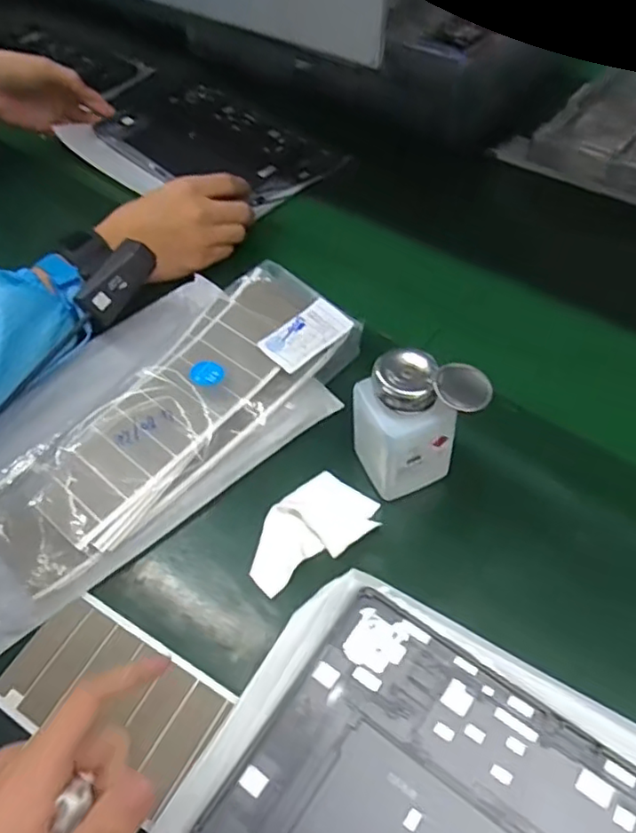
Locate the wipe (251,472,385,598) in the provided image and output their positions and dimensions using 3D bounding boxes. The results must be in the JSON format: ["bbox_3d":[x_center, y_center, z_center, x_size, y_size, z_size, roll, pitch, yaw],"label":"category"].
[{"bbox_3d":[-0.007,0.075,0.414,0.093,0.005,0.054,-32,59,-16],"label":"wipe"}]

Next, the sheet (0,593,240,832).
[{"bbox_3d":[-0.123,0.166,0.367,0.130,0.006,0.077,25,64,20],"label":"sheet"}]

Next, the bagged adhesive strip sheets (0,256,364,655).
[{"bbox_3d":[-0.150,0.004,0.454,0.199,0.042,0.370,38,66,26],"label":"bagged adhesive strip sheets"}]

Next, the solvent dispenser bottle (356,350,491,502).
[{"bbox_3d":[0.063,0.005,0.397,0.071,0.102,0.052,-16,56,-6],"label":"solvent dispenser bottle"}]

